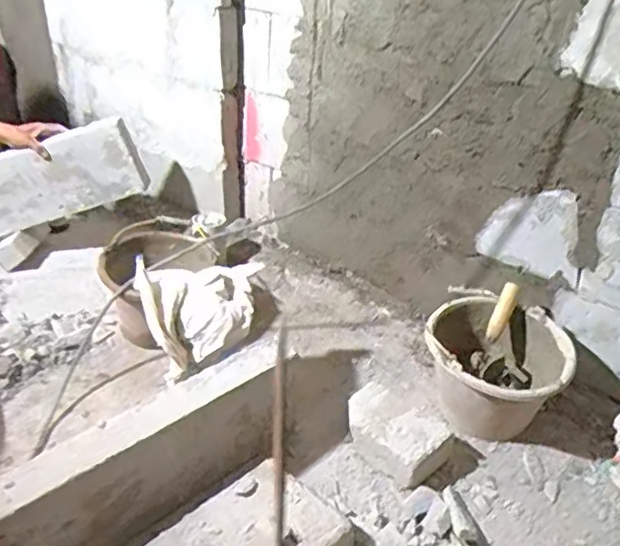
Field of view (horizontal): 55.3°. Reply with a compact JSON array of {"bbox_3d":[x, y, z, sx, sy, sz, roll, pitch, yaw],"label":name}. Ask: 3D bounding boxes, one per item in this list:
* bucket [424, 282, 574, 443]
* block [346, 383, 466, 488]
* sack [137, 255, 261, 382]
[{"bbox_3d":[0.366,0.201,1.195,0.254,0.222,0.254,3,33,-2],"label":"bucket"},{"bbox_3d":[0.162,0.308,1.145,0.207,0.075,0.156,26,39,30],"label":"block"},{"bbox_3d":[-0.205,0.074,1.154,0.233,0.146,0.189,-8,35,-19],"label":"sack"}]

